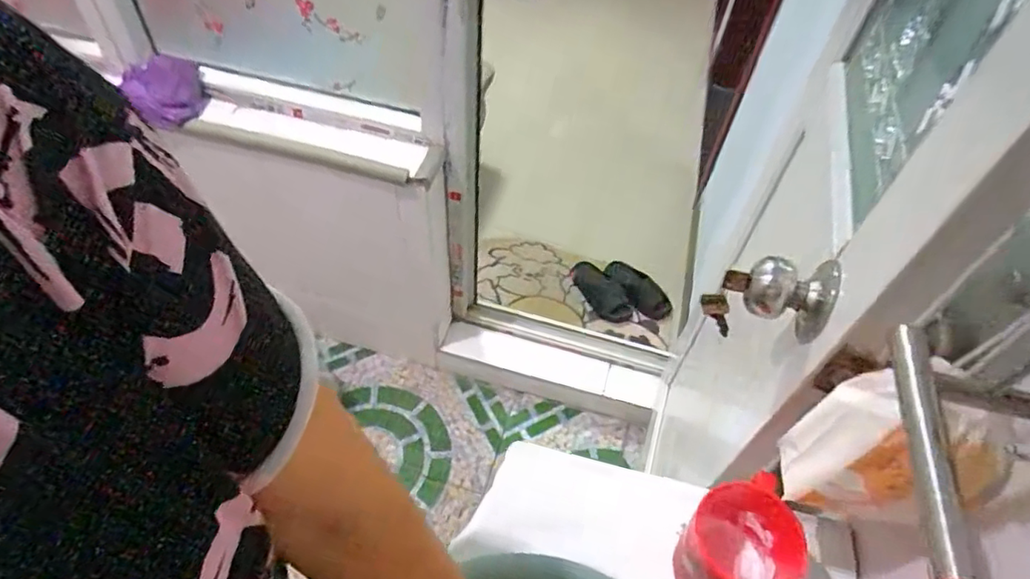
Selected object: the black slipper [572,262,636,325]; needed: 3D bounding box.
[{"bbox_3d":[0.285,0.009,1.842,0.114,0.059,0.250,-26,56,-23],"label":"black slipper"}]

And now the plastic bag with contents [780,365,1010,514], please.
[{"bbox_3d":[0.252,0.119,0.401,0.043,0.131,0.096,-33,59,-27],"label":"plastic bag with contents"}]

